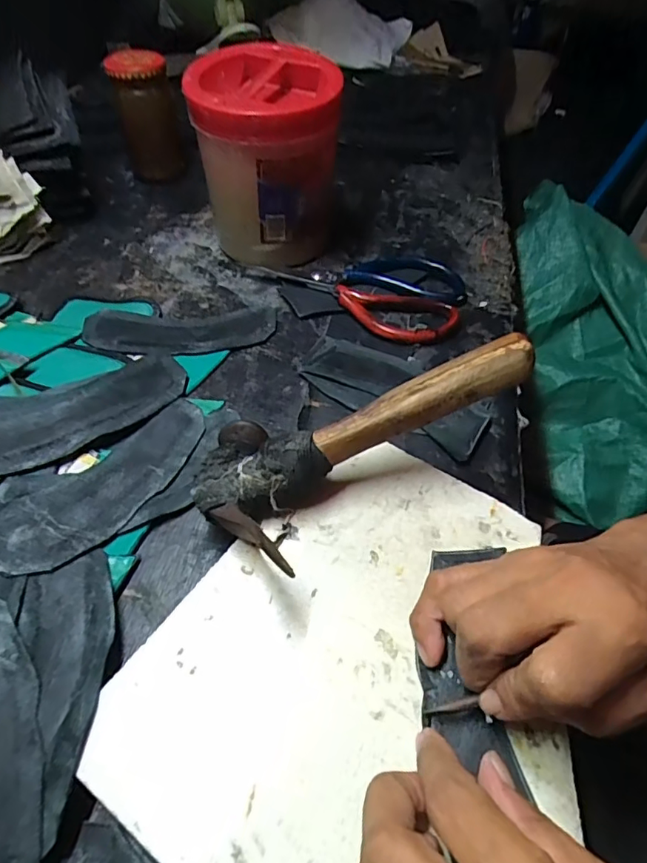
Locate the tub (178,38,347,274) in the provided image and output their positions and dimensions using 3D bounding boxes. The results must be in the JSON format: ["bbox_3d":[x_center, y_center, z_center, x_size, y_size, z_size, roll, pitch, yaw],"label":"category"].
[{"bbox_3d":[-0.045,-0.222,0.434,0.108,0.145,0.101,0,51,-1],"label":"tub"}]

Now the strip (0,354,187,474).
[{"bbox_3d":[-0.170,-0.012,0.329,0.162,0.027,0.073,-23,55,-19],"label":"strip"}]

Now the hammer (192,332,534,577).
[{"bbox_3d":[0.022,0.001,0.270,0.185,0.031,0.099,-24,53,3],"label":"hammer"}]

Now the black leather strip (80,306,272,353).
[{"bbox_3d":[-0.112,-0.080,0.404,0.146,0.009,0.054,-5,51,-5],"label":"black leather strip"}]

